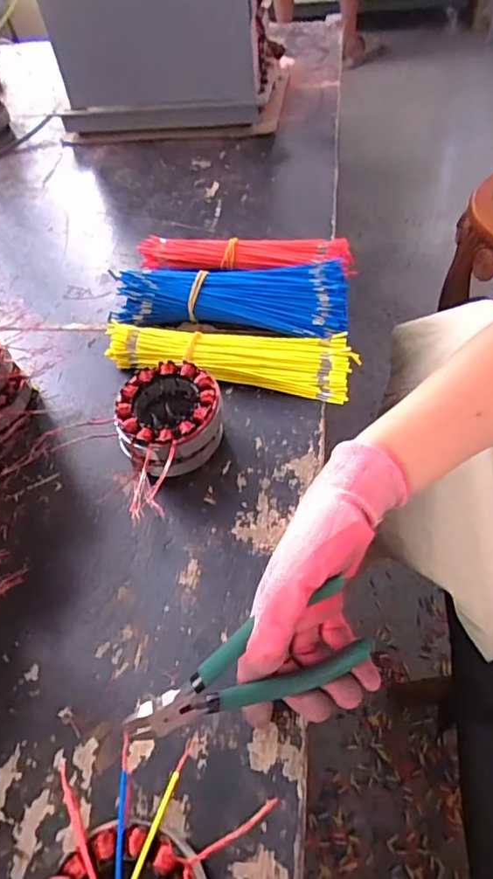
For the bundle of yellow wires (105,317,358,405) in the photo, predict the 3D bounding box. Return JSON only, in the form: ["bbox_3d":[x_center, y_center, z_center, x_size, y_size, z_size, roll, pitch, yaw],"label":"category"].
[{"bbox_3d":[-0.016,-0.085,0.549,0.239,0.034,0.068,9,54,14],"label":"bundle of yellow wires"}]

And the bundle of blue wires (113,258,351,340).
[{"bbox_3d":[-0.016,-0.144,0.584,0.235,0.048,0.092,0,52,6],"label":"bundle of blue wires"}]

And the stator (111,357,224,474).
[{"bbox_3d":[-0.064,-0.012,0.475,0.084,0.067,0.083,-3,52,4],"label":"stator"}]

